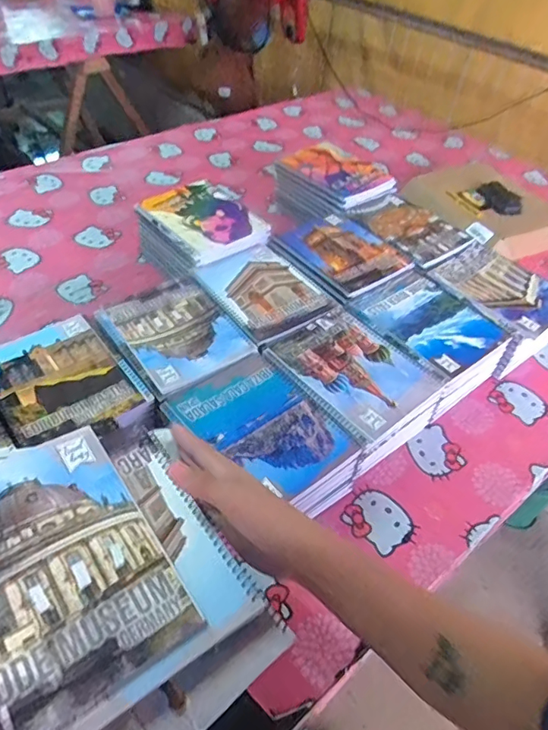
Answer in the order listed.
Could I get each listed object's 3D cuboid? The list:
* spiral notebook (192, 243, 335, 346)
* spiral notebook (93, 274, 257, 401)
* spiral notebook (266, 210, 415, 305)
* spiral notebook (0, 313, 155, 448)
[{"bbox_3d":[-0.019,-0.120,0.792,0.150,0.014,0.191,-26,52,-26],"label":"spiral notebook"},{"bbox_3d":[-0.137,-0.049,0.725,0.159,0.010,0.195,-27,53,-27],"label":"spiral notebook"},{"bbox_3d":[0.111,-0.192,0.873,0.177,0.013,0.194,-27,53,-27],"label":"spiral notebook"},{"bbox_3d":[-0.270,0.013,0.652,0.154,0.010,0.194,-28,53,-28],"label":"spiral notebook"}]

